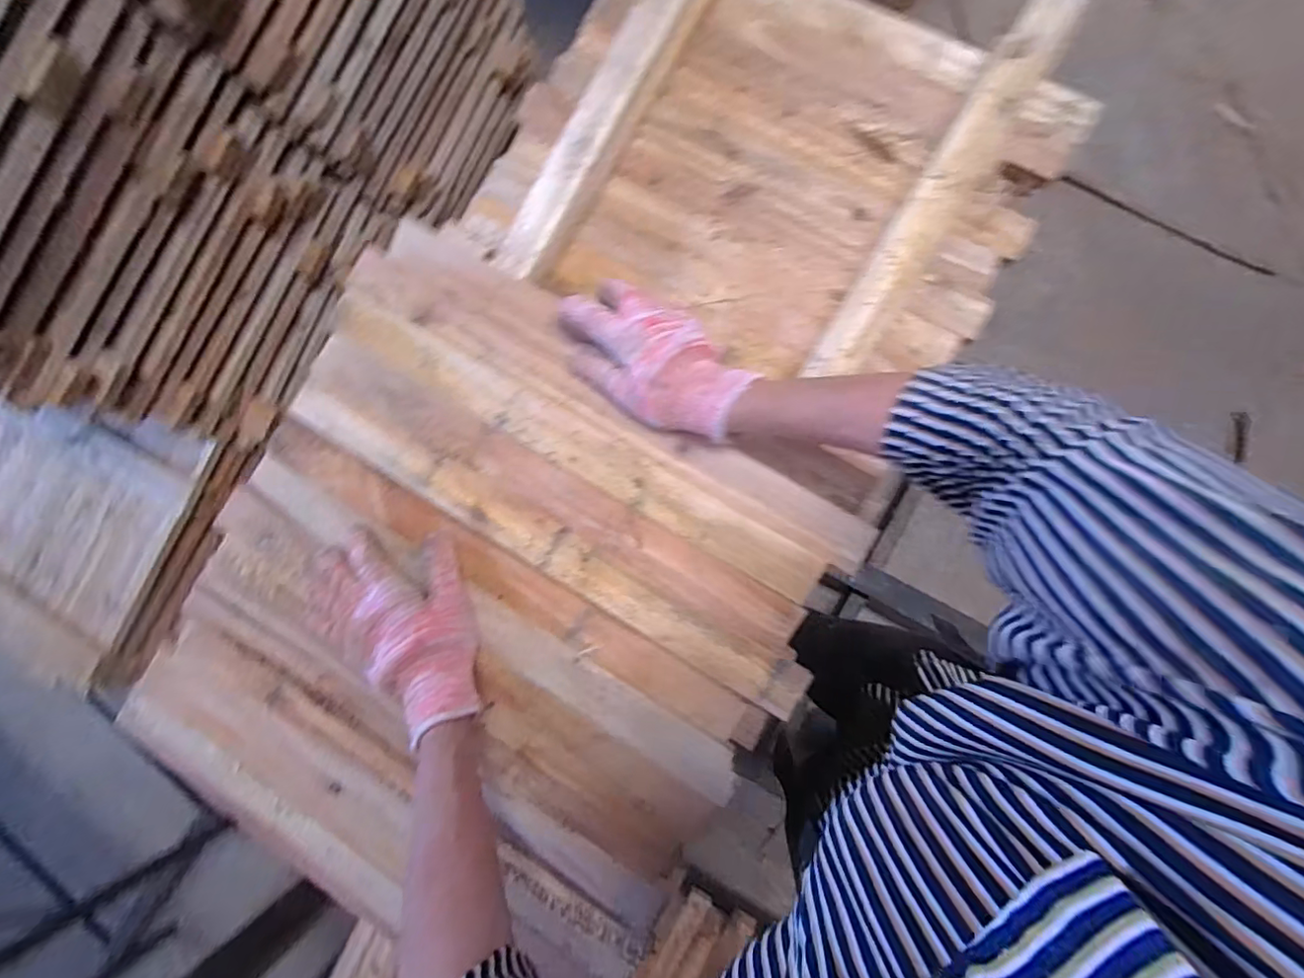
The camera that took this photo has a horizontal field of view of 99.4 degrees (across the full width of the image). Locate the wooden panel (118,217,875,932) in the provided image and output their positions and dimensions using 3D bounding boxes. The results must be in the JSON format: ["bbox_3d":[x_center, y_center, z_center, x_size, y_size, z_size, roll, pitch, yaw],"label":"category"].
[{"bbox_3d":[-0.149,0.102,0.484,0.502,0.041,0.527,32,93,8],"label":"wooden panel"}]

